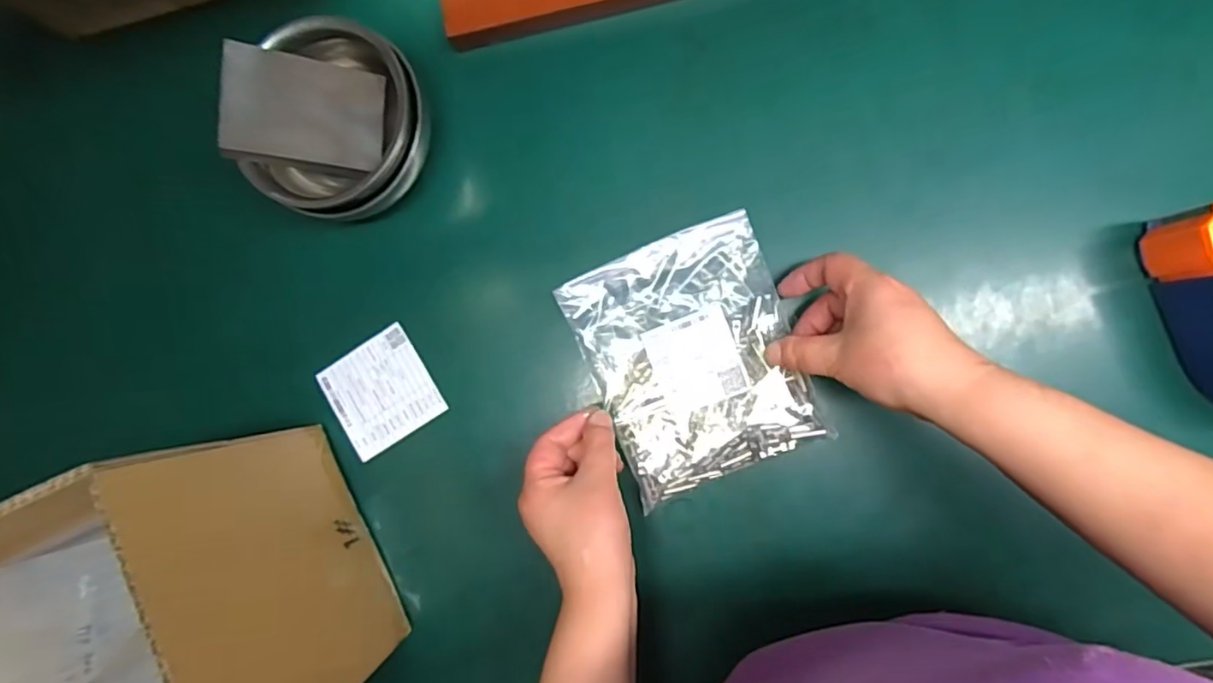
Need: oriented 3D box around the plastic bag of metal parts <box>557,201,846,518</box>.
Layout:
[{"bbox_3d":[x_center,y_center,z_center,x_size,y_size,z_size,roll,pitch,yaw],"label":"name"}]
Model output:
[{"bbox_3d":[0.060,0.012,0.435,0.142,0.018,0.167,-23,88,7],"label":"plastic bag of metal parts"}]

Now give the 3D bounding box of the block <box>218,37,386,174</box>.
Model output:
[{"bbox_3d":[-0.197,-0.151,0.406,0.096,0.010,0.070,3,87,-27],"label":"block"}]

